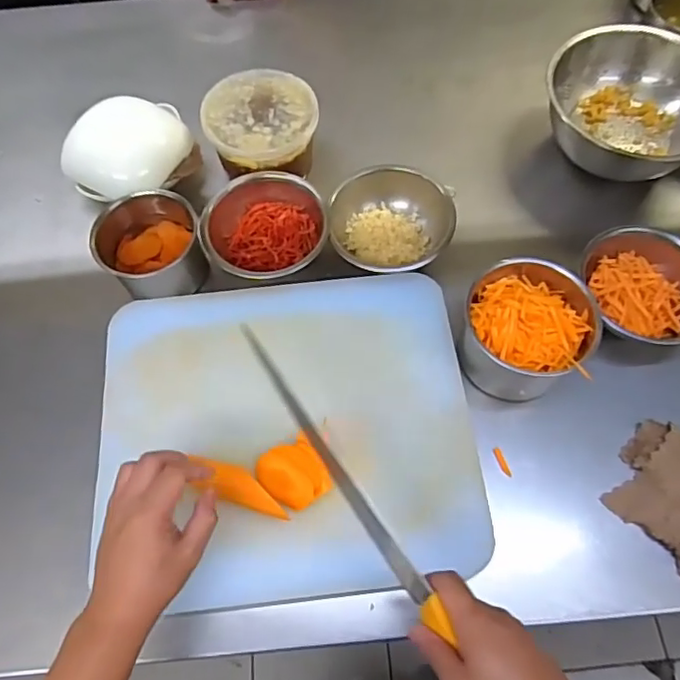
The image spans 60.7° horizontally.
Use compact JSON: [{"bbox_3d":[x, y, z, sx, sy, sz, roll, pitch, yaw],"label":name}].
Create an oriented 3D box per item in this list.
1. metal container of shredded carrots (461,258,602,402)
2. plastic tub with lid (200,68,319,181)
[{"bbox_3d":[0.203,-0.009,0.644,0.130,0.104,0.137,4,64,4],"label":"metal container of shredded carrots"},{"bbox_3d":[-0.104,-0.276,0.800,0.142,0.115,0.155,-1,64,2],"label":"plastic tub with lid"}]

